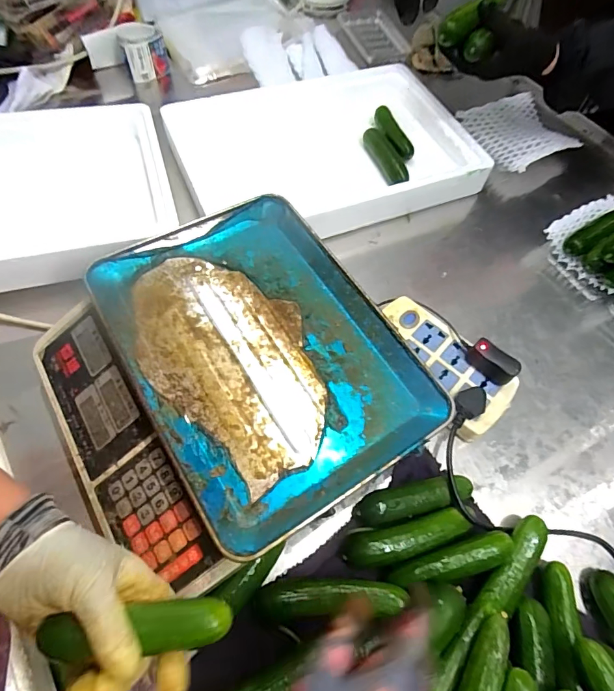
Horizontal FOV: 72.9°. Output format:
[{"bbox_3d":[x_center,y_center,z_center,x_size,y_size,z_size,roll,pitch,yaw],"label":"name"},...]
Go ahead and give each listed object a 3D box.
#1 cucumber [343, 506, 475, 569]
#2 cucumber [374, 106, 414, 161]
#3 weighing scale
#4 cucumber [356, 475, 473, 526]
[{"bbox_3d":[0.104,0.192,0.416,0.136,0.034,0.031,-11,63,-9],"label":"cucumber"},{"bbox_3d":[0.143,-0.359,0.694,0.033,0.020,0.117,-14,64,-11],"label":"cucumber"},{"bbox_3d":[-0.082,0.036,0.428,0.322,0.096,0.325,-28,67,-17],"label":"weighing scale"},{"bbox_3d":[0.111,0.160,0.431,0.120,0.034,0.031,-10,63,-9],"label":"cucumber"}]

